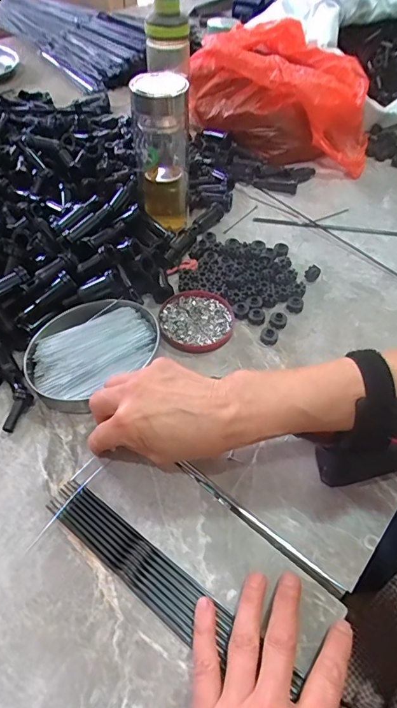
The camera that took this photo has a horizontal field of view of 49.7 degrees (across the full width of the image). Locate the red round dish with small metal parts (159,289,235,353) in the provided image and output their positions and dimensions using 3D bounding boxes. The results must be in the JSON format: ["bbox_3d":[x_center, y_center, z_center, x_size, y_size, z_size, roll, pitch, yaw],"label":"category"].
[{"bbox_3d":[-0.003,-0.036,0.470,0.079,0.007,0.081,1,52,-1],"label":"red round dish with small metal parts"}]

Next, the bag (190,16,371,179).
[{"bbox_3d":[0.135,-0.442,0.729,0.295,0.124,0.261,4,52,1],"label":"bag"}]

